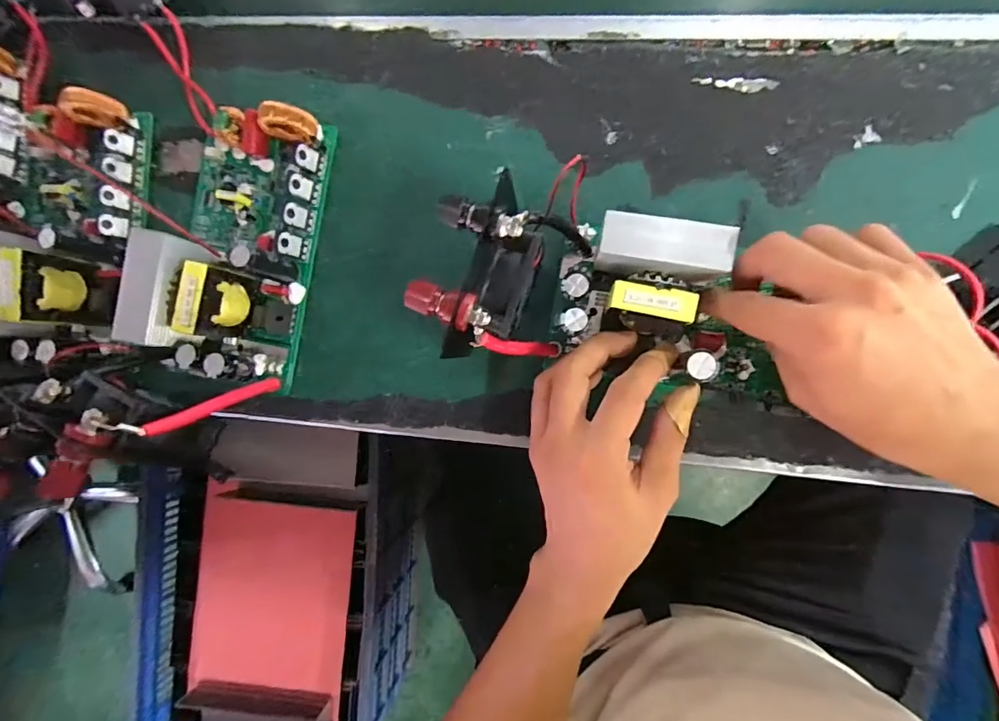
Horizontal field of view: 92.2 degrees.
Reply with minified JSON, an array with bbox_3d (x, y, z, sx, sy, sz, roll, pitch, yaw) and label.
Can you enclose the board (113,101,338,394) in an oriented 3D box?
[{"bbox_3d":[-0.178,-0.081,0.312,0.097,0.046,0.178,12,89,7],"label":"board"}]

